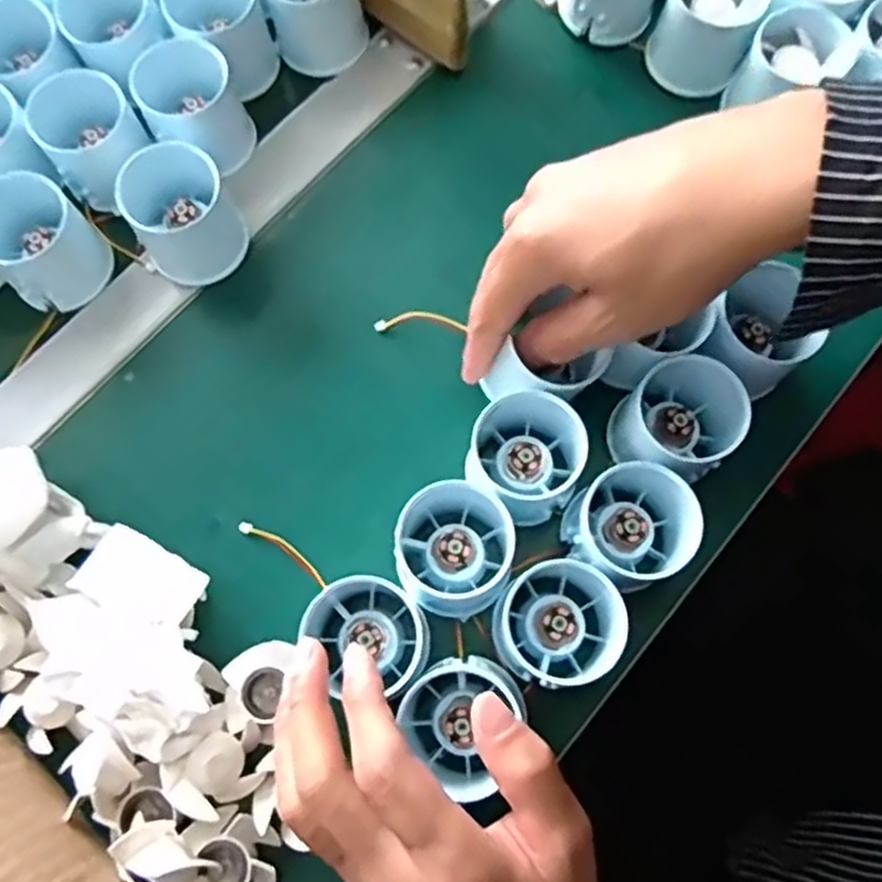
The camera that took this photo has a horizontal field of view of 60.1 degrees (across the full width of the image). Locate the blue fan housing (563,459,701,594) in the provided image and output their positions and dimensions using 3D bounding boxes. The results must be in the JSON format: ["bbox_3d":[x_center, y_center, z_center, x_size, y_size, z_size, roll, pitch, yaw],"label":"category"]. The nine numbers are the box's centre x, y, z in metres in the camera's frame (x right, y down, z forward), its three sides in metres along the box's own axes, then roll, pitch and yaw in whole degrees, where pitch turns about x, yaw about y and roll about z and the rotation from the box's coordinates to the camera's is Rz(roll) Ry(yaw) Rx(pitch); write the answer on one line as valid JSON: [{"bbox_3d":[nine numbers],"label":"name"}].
[{"bbox_3d":[0.089,0.037,0.351,0.055,0.043,0.056,37,77,11],"label":"blue fan housing"}]

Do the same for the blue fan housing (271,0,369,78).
[{"bbox_3d":[-0.071,-0.250,0.436,0.052,0.052,0.042,-13,74,-3],"label":"blue fan housing"}]

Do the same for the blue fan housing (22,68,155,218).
[{"bbox_3d":[-0.189,-0.164,0.417,0.050,0.046,0.050,0,73,1],"label":"blue fan housing"}]

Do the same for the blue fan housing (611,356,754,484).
[{"bbox_3d":[0.113,-0.007,0.366,0.056,0.047,0.054,39,78,12],"label":"blue fan housing"}]

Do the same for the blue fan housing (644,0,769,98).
[{"bbox_3d":[0.149,-0.236,0.428,0.052,0.046,0.058,24,75,8],"label":"blue fan housing"}]

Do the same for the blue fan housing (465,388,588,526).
[{"bbox_3d":[0.042,0.002,0.365,0.060,0.048,0.054,43,79,12],"label":"blue fan housing"}]

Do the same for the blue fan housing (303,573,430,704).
[{"bbox_3d":[-0.032,0.088,0.347,0.048,0.032,0.055,-28,75,-7],"label":"blue fan housing"}]

